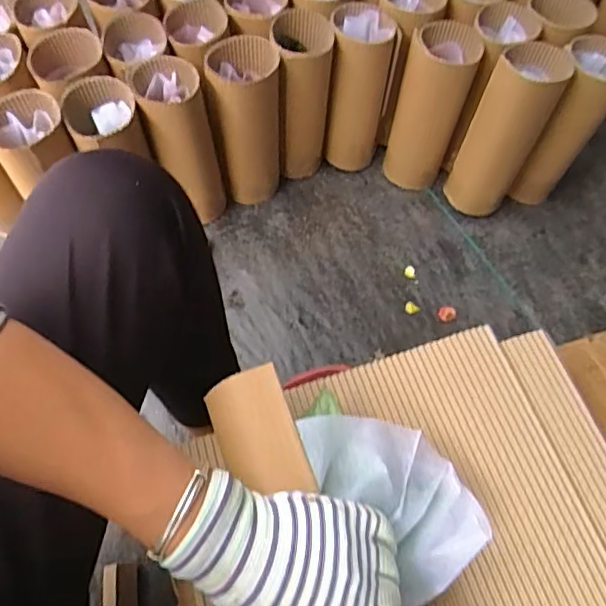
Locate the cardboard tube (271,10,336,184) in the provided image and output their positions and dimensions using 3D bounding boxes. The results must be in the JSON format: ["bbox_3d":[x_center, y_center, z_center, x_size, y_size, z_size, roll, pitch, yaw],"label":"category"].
[{"bbox_3d":[-0.002,-0.304,0.864,0.076,0.250,0.088,-9,62,-6],"label":"cardboard tube"}]

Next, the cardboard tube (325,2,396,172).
[{"bbox_3d":[0.082,-0.324,0.883,0.085,0.251,0.084,2,62,-1],"label":"cardboard tube"}]

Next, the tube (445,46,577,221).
[{"bbox_3d":[0.287,-0.239,0.819,0.087,0.258,0.088,1,62,-1],"label":"tube"}]

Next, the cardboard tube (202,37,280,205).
[{"bbox_3d":[-0.082,-0.256,0.833,0.091,0.243,0.083,6,62,1],"label":"cardboard tube"}]

